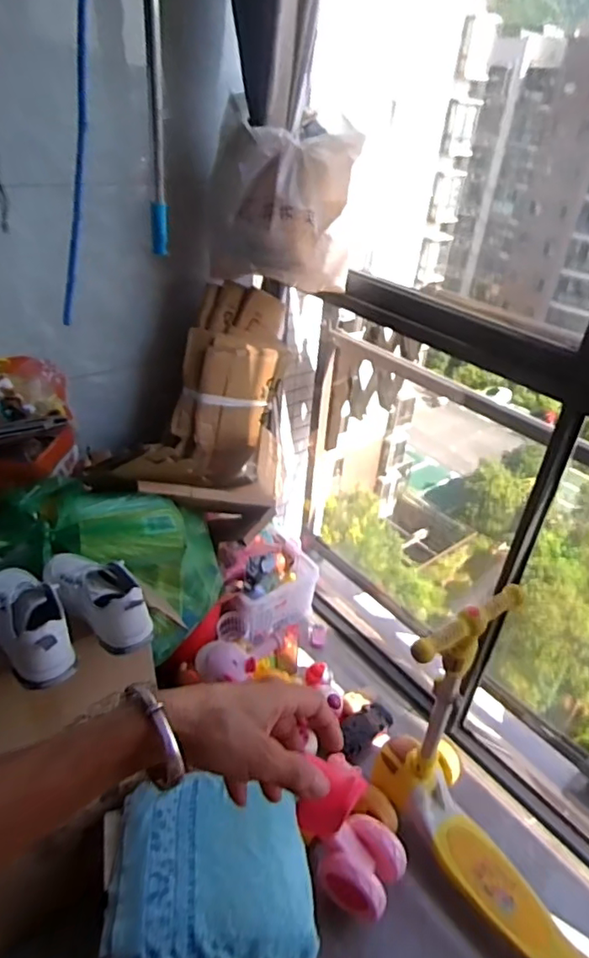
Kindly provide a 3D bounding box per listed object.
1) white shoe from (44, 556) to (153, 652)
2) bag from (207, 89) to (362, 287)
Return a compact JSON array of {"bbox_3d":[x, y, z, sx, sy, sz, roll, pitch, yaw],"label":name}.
[{"bbox_3d":[-0.330,0.173,0.935,0.099,0.087,0.243,-24,47,-35],"label":"white shoe"},{"bbox_3d":[-0.031,-0.584,1.238,0.310,0.309,0.207,3,37,-5],"label":"bag"}]

